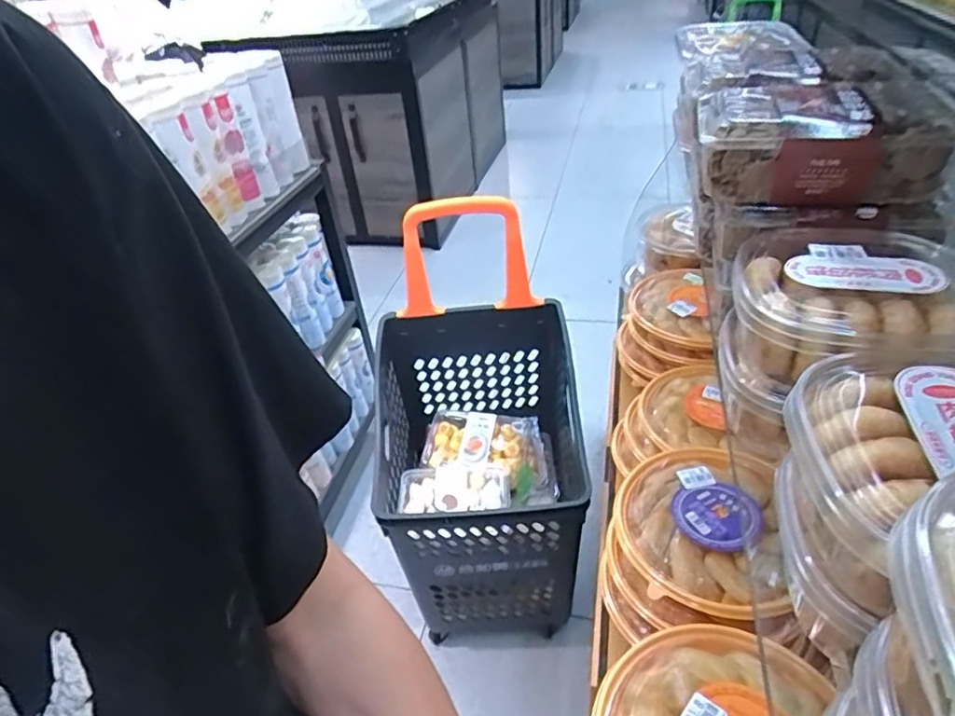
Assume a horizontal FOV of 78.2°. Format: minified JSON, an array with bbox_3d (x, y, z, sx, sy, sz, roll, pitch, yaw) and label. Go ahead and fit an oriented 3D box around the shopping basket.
[{"bbox_3d":[-0.001,0.139,1.154,0.373,0.737,0.459,-4,38,4],"label":"shopping basket"}]

